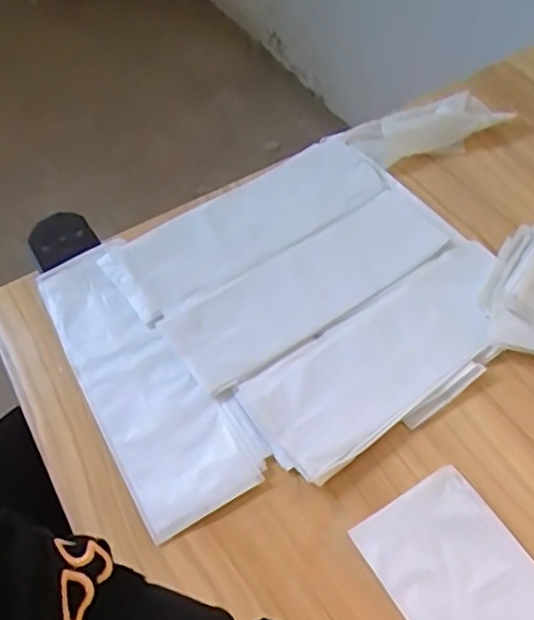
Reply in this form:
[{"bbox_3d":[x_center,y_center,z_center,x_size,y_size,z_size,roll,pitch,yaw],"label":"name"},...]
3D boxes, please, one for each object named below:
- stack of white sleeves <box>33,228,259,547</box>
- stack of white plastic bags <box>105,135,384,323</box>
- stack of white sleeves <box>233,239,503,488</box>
[{"bbox_3d":[-0.104,0.047,0.489,0.089,0.013,0.257,-27,57,-15],"label":"stack of white sleeves"},{"bbox_3d":[-0.017,-0.081,0.567,0.258,0.009,0.090,-31,58,-18],"label":"stack of white plastic bags"},{"bbox_3d":[0.101,0.033,0.483,0.244,0.010,0.100,-32,58,-18],"label":"stack of white sleeves"}]

